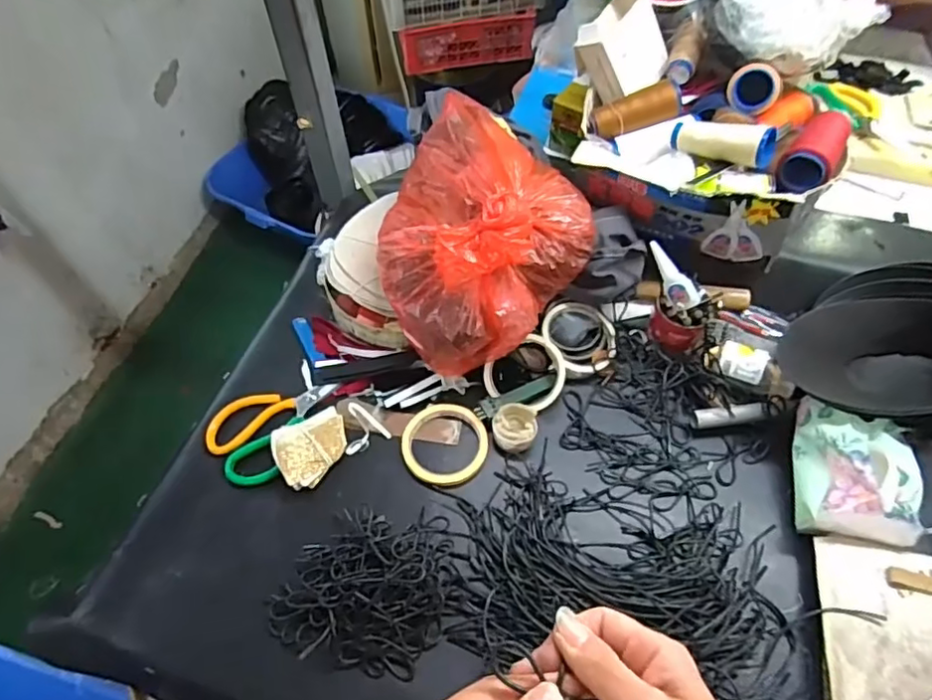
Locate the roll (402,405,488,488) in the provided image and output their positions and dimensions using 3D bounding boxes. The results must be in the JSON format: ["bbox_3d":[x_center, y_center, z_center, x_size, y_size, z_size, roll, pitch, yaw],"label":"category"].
[{"bbox_3d":[-0.023,0.104,0.674,0.093,0.012,0.093,-1,56,1],"label":"roll"}]

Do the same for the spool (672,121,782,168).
[{"bbox_3d":[0.277,-0.224,0.657,0.106,0.038,0.035,22,59,30],"label":"spool"}]

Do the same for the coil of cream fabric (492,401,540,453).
[{"bbox_3d":[0.054,0.088,0.670,0.048,0.030,0.049,-1,56,1],"label":"coil of cream fabric"}]

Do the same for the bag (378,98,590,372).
[{"bbox_3d":[0.000,-0.124,0.689,0.221,0.156,0.248,-35,62,-20],"label":"bag"}]

